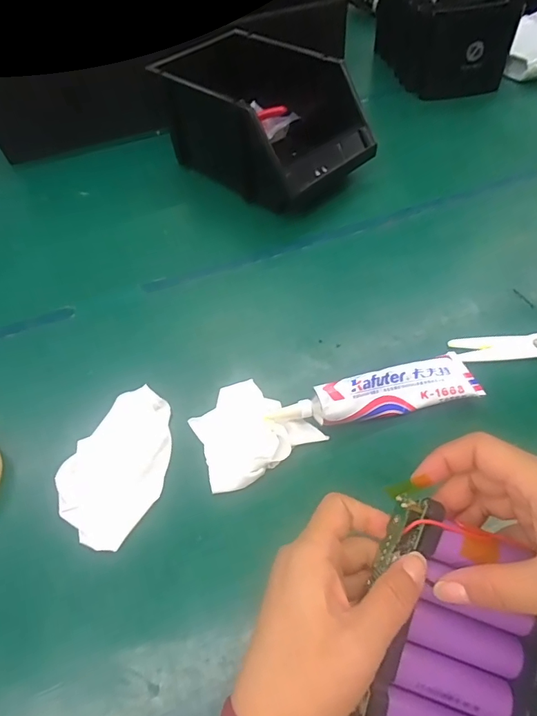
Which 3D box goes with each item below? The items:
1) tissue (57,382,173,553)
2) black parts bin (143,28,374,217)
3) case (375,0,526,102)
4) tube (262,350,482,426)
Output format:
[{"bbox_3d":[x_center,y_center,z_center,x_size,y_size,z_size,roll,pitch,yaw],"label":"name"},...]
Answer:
[{"bbox_3d":[-0.116,0.079,0.337,0.071,0.016,0.126,9,55,11],"label":"tissue"},{"bbox_3d":[-0.009,-0.305,0.546,0.164,0.117,0.264,-39,60,-21],"label":"black parts bin"},{"bbox_3d":[0.274,-0.521,0.686,0.131,0.110,0.224,-9,54,-1],"label":"case"},{"bbox_3d":[0.086,0.029,0.345,0.166,0.030,0.040,-13,54,-4],"label":"tube"}]

